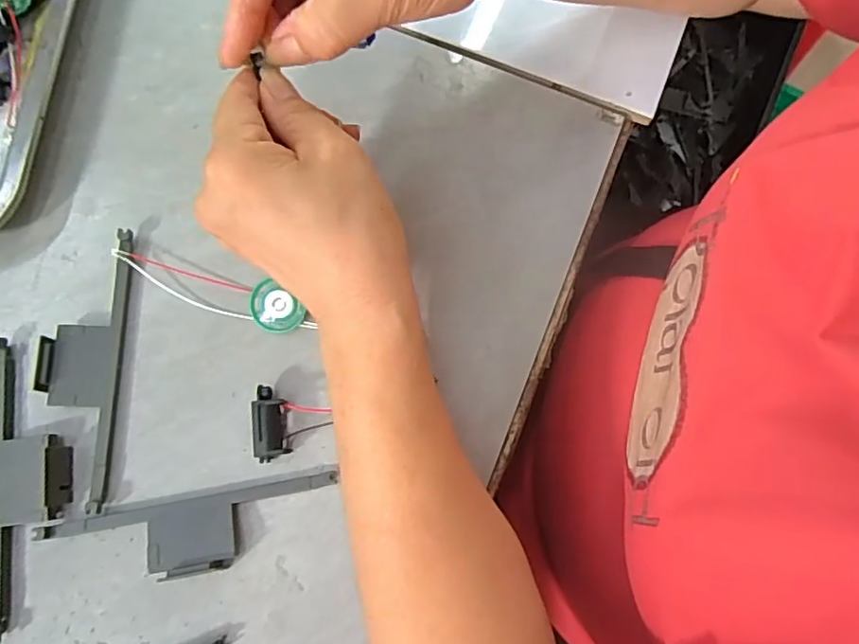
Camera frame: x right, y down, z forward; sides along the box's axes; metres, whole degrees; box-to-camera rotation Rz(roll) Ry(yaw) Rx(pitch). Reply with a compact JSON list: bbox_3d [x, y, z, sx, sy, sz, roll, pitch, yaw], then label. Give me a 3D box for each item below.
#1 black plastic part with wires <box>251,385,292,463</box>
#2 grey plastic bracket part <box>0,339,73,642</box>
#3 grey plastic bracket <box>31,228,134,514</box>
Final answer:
[{"bbox_3d":[-0.077,0.049,0.284,0.015,0.016,0.035,-6,79,-2],"label":"black plastic part with wires"},{"bbox_3d":[-0.192,0.075,0.280,0.036,0.009,0.137,-8,79,-2],"label":"grey plastic bracket part"},{"bbox_3d":[-0.174,0.021,0.290,0.035,0.011,0.135,1,78,-1],"label":"grey plastic bracket"}]

